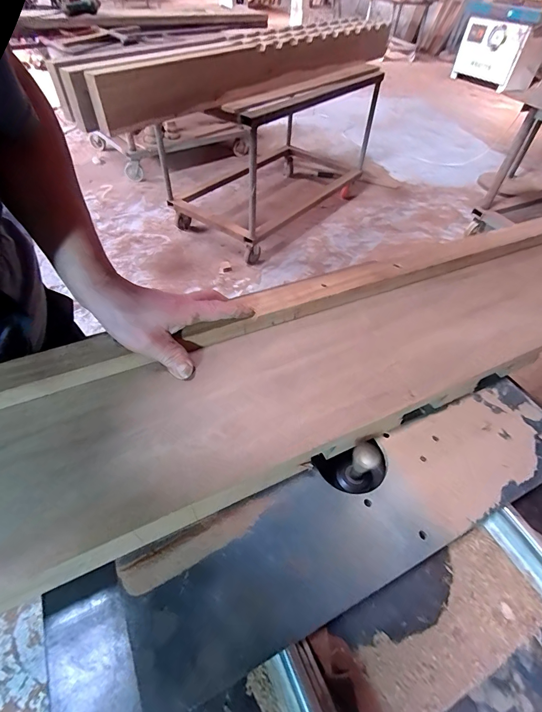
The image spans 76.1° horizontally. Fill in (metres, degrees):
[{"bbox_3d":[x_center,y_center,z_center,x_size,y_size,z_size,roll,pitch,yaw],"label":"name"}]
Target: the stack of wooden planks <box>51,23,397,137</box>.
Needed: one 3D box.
[{"bbox_3d":[-0.008,-1.225,1.444,0.232,0.190,1.745,31,55,21],"label":"stack of wooden planks"}]

